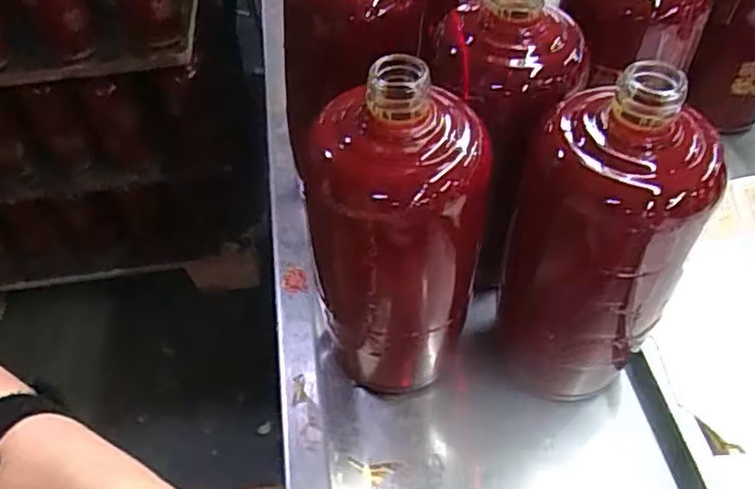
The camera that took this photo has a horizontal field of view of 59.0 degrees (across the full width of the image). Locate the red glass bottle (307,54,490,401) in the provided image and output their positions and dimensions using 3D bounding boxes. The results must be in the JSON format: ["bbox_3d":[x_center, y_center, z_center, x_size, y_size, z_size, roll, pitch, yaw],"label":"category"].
[{"bbox_3d":[0.012,0.006,0.327,0.080,0.185,0.080,-7,50,-1],"label":"red glass bottle"}]

